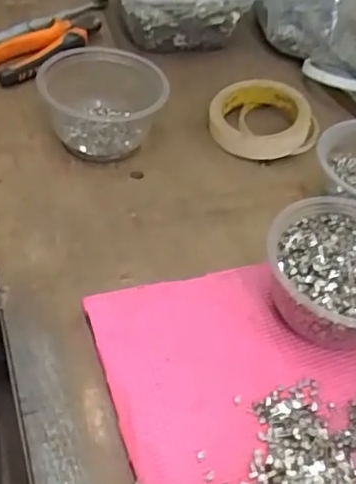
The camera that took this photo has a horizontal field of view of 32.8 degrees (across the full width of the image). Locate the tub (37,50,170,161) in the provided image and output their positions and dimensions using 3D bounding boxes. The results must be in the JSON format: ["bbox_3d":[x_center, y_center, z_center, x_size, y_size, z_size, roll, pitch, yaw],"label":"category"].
[{"bbox_3d":[-0.071,-0.130,0.565,0.115,0.060,0.099,0,48,-7],"label":"tub"}]

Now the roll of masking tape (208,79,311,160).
[{"bbox_3d":[0.081,-0.125,0.614,0.097,0.033,0.097,2,49,-3],"label":"roll of masking tape"}]

